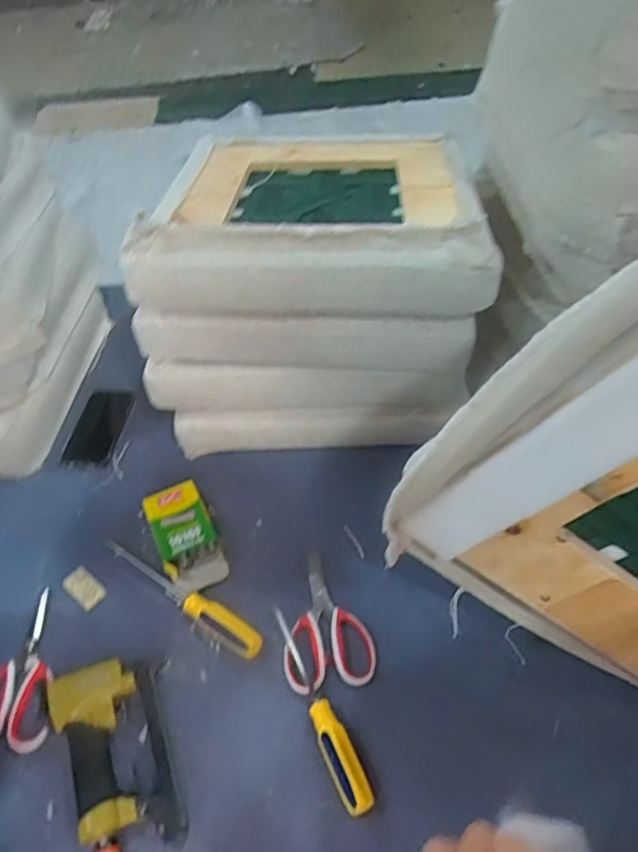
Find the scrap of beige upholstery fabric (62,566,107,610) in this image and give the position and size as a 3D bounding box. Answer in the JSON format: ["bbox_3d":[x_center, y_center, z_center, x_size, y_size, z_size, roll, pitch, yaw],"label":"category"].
[{"bbox_3d":[-0.319,0.219,0.816,0.062,0.009,0.035,32,59,29],"label":"scrap of beige upholstery fabric"}]

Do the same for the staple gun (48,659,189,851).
[{"bbox_3d":[-0.207,0.370,0.637,0.107,0.049,0.248,-23,50,-13],"label":"staple gun"}]

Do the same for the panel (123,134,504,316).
[{"bbox_3d":[0.006,-0.316,0.848,0.452,0.090,0.407,2,49,9],"label":"panel"}]

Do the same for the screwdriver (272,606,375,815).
[{"bbox_3d":[-0.003,0.311,0.682,0.033,0.022,0.233,-21,50,-12],"label":"screwdriver"}]

